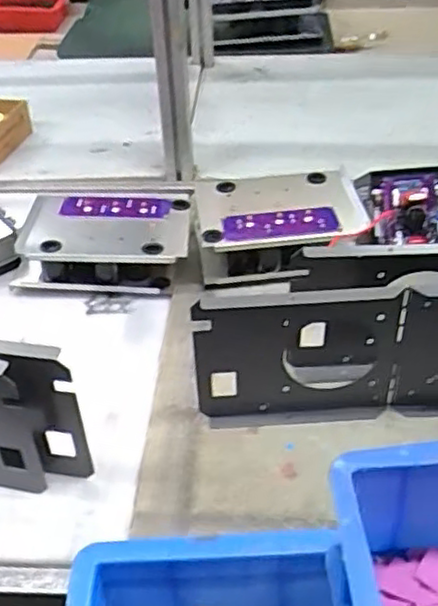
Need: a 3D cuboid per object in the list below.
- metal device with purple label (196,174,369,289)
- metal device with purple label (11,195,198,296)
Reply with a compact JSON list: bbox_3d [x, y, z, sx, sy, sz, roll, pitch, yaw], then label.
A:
[{"bbox_3d":[0.075,-0.098,0.885,0.209,0.065,0.161,-1,39,2],"label":"metal device with purple label"},{"bbox_3d":[-0.141,-0.079,0.870,0.208,0.063,0.141,-2,39,1],"label":"metal device with purple label"}]

